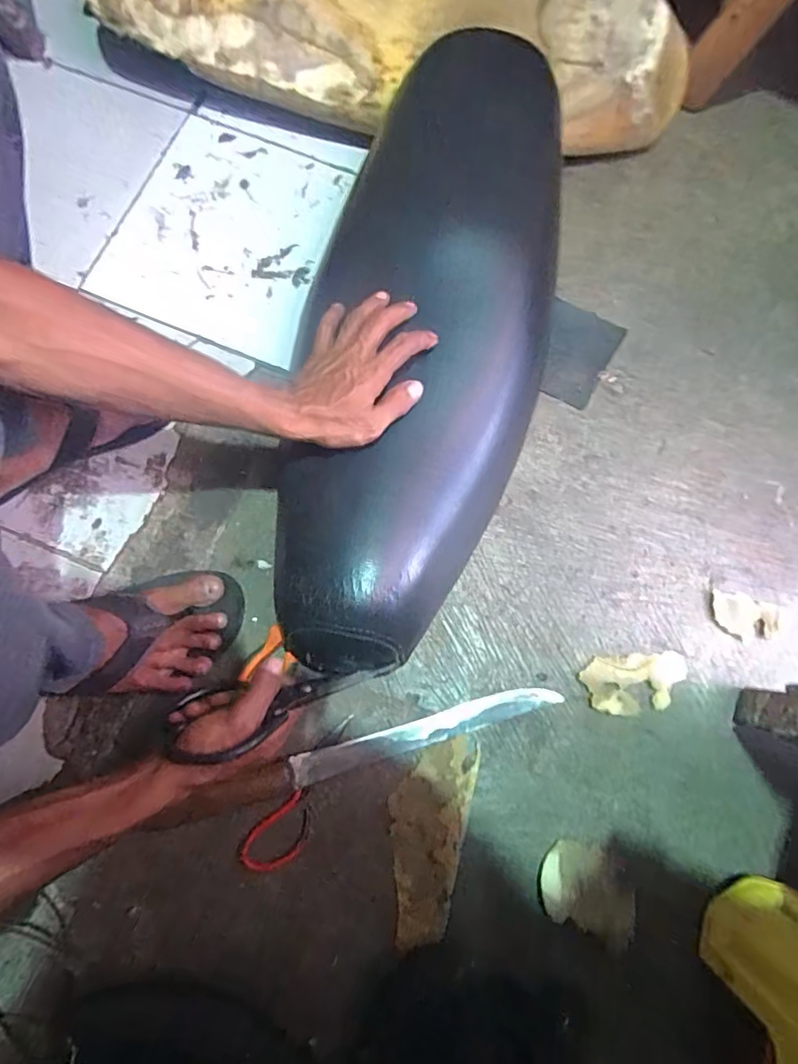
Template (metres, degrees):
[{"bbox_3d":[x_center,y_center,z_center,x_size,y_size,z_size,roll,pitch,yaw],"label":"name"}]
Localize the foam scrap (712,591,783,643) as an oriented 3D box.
[{"bbox_3d":[0.385,0.095,0.597,0.074,0.011,0.045,19,79,4],"label":"foam scrap"}]

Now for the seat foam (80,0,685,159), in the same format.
[{"bbox_3d":[-0.011,-0.633,0.676,0.736,0.116,0.223,12,76,2],"label":"seat foam"}]

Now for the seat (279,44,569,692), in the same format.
[{"bbox_3d":[0.021,-0.193,0.569,0.251,0.113,0.666,11,77,2],"label":"seat"}]

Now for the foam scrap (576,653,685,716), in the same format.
[{"bbox_3d":[0.258,0.165,0.581,0.113,0.011,0.061,-4,78,-1],"label":"foam scrap"}]

